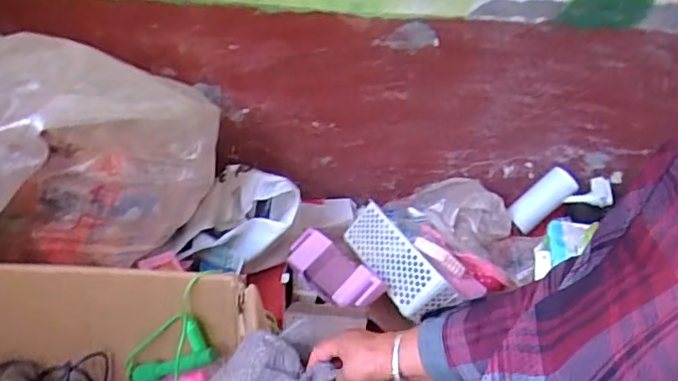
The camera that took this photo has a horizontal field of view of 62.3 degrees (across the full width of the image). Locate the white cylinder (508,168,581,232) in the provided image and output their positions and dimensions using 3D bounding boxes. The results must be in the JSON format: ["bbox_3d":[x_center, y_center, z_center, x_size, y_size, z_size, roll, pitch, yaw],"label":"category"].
[{"bbox_3d":[0.504,0.023,1.393,0.195,0.059,0.068,-38,46,-5],"label":"white cylinder"}]

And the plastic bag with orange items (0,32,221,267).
[{"bbox_3d":[-0.448,-0.042,0.885,0.243,0.295,0.525,33,41,33],"label":"plastic bag with orange items"}]

